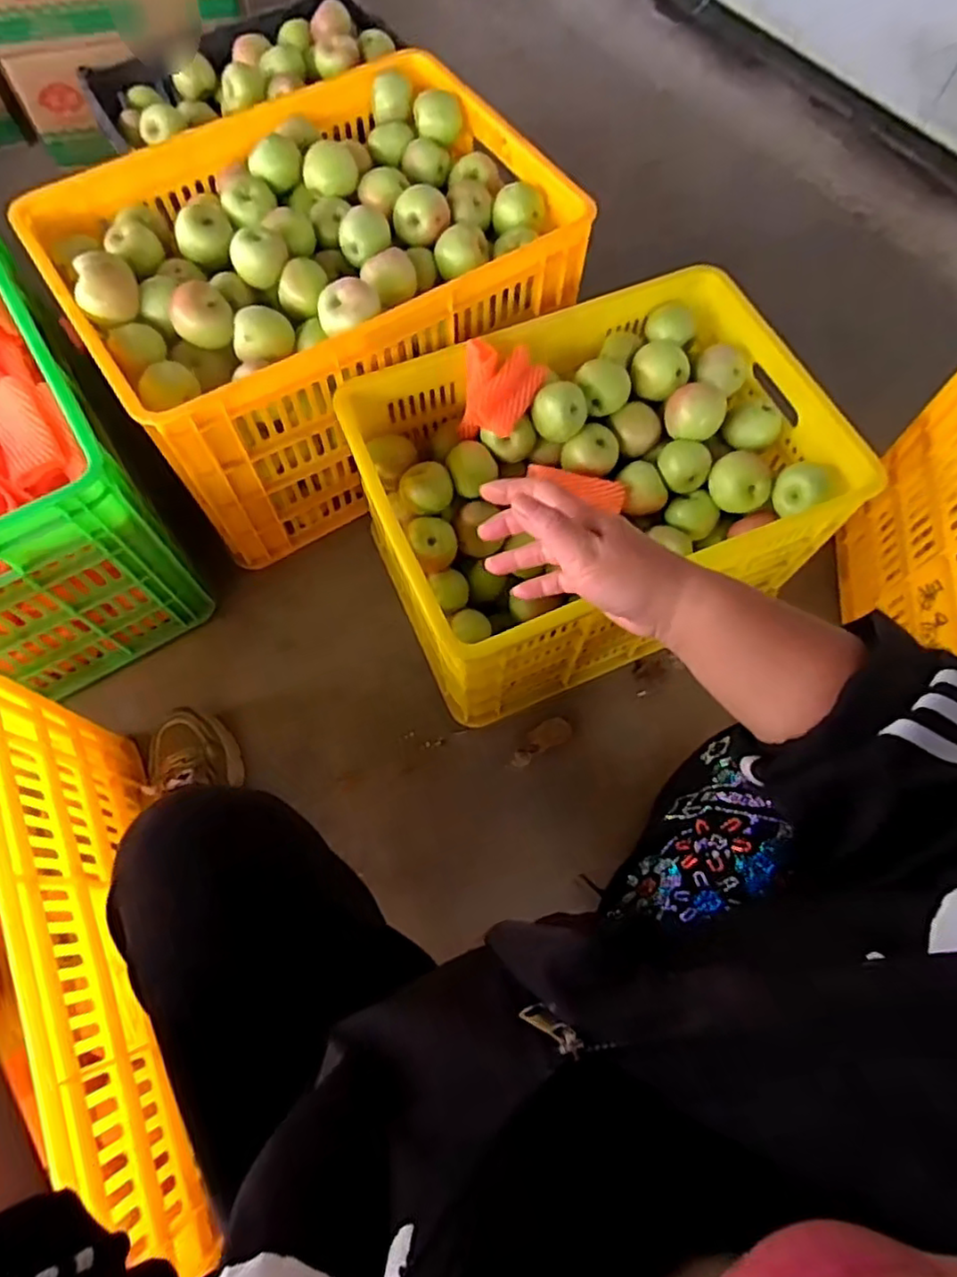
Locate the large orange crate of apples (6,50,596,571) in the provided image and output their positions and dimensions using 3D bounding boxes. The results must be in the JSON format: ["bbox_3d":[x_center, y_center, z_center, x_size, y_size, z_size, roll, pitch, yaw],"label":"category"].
[{"bbox_3d":[-0.231,-0.475,0.950,0.593,0.320,0.455,-34,72,-14],"label":"large orange crate of apples"}]

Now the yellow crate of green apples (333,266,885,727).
[{"bbox_3d":[0.137,-0.186,0.878,0.532,0.282,0.391,-21,69,-10],"label":"yellow crate of green apples"}]

